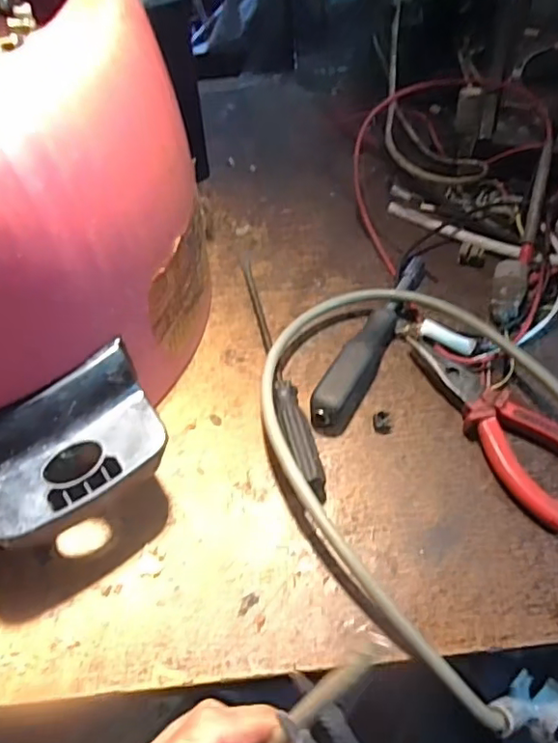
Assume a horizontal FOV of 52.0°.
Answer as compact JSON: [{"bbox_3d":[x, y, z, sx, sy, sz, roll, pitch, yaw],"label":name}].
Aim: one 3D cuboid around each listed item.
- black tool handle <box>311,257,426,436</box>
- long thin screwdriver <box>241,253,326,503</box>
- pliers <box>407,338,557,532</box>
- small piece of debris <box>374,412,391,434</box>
[{"bbox_3d":[0.067,-0.026,0.402,0.024,0.021,0.166,22,57,20],"label":"black tool handle"},{"bbox_3d":[-0.006,-0.014,0.394,0.018,0.023,0.222,-14,53,-6],"label":"long thin screwdriver"},{"bbox_3d":[0.135,0.030,0.356,0.050,0.018,0.142,-28,55,-16],"label":"pliers"},{"bbox_3d":[0.066,0.033,0.366,0.011,0.006,0.015,-2,52,3],"label":"small piece of debris"}]

